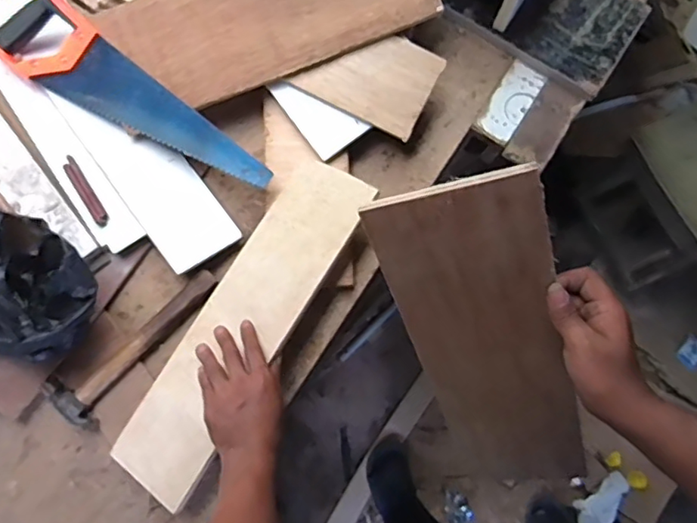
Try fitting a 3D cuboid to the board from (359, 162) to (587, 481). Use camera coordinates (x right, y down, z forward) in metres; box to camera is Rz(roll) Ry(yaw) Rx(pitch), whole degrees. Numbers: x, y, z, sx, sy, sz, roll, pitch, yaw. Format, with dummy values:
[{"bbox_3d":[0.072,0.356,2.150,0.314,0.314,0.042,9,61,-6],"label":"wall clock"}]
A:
[{"bbox_3d":[0.151,0.106,0.579,0.146,0.443,0.009,-11,38,18],"label":"board"}]

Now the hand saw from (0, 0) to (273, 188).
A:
[{"bbox_3d":[-0.299,-0.207,0.745,0.424,0.033,0.116,39,78,9],"label":"hand saw"}]

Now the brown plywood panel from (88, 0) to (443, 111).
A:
[{"bbox_3d":[-0.105,-0.343,0.755,0.422,0.016,0.181,-23,83,-1],"label":"brown plywood panel"}]

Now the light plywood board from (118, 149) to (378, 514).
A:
[{"bbox_3d":[-0.130,0.075,0.706,0.136,0.022,0.451,27,81,25],"label":"light plywood board"}]

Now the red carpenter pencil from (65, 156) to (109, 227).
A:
[{"bbox_3d":[-0.353,-0.095,0.747,0.019,0.010,0.105,-32,78,-9],"label":"red carpenter pencil"}]

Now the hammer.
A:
[{"bbox_3d":[-0.272,0.115,0.731,0.249,0.030,0.084,-37,79,-10],"label":"hammer"}]

